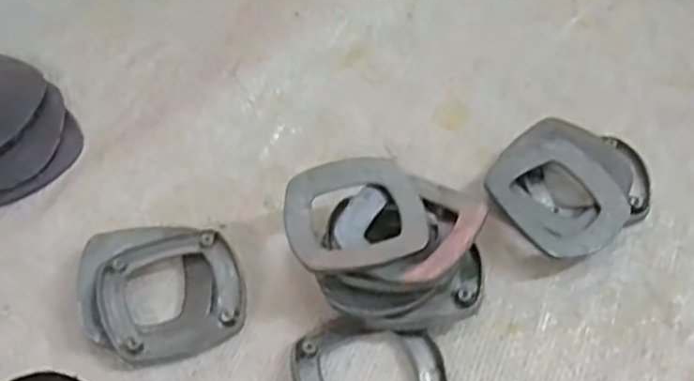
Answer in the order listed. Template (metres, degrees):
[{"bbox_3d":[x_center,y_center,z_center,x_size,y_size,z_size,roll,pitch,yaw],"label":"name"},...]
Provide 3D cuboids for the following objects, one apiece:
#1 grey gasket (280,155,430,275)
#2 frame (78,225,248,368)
[{"bbox_3d":[0.003,0.010,0.325,0.063,0.007,0.059,-11,54,-10],"label":"grey gasket"},{"bbox_3d":[-0.082,0.043,0.323,0.069,0.012,0.065,-10,54,-8],"label":"frame"}]

